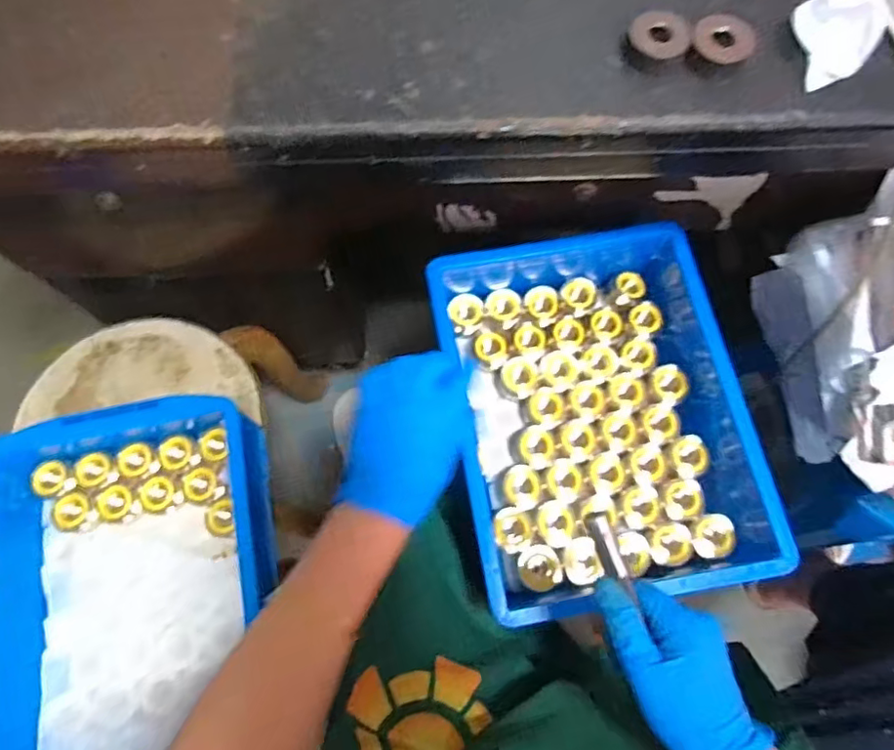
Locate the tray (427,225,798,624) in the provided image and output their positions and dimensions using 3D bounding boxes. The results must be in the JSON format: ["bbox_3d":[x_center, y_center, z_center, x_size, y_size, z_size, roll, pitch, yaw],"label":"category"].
[{"bbox_3d":[0.135,0.025,0.553,0.254,0.101,0.357,-10,73,-3],"label":"tray"}]

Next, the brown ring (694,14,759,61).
[{"bbox_3d":[0.186,-0.225,0.381,0.039,0.013,0.035,43,78,13],"label":"brown ring"}]

